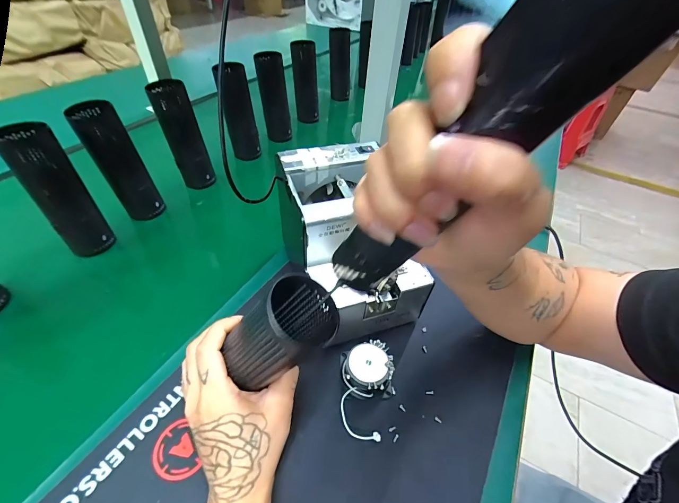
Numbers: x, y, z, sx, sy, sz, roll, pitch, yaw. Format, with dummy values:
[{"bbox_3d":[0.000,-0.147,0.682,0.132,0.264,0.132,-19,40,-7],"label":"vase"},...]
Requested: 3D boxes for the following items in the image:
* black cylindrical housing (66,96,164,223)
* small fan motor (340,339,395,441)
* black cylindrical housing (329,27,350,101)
[{"bbox_3d":[-0.313,-0.123,0.453,0.058,0.158,0.047,-30,54,-28],"label":"black cylindrical housing"},{"bbox_3d":[0.028,0.133,0.311,0.053,0.024,0.090,5,45,-2],"label":"small fan motor"},{"bbox_3d":[0.000,-0.490,0.830,0.062,0.160,0.053,4,45,-4],"label":"black cylindrical housing"}]

